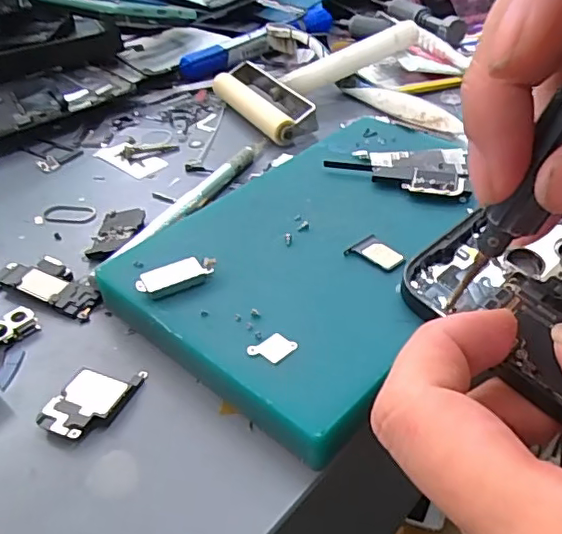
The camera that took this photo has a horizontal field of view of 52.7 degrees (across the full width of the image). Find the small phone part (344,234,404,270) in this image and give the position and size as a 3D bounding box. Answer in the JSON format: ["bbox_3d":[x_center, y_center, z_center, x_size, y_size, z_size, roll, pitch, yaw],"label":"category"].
[{"bbox_3d":[0.034,-0.005,0.202,0.013,0.004,0.018,-34,47,-28],"label":"small phone part"}]

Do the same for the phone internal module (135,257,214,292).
[{"bbox_3d":[-0.037,0.003,0.195,0.025,0.005,0.010,-20,42,-15],"label":"phone internal module"}]

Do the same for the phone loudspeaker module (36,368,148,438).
[{"bbox_3d":[-0.059,0.041,0.177,0.020,0.006,0.030,14,44,22],"label":"phone loudspeaker module"}]

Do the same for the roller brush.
[{"bbox_3d":[0.028,-0.122,0.345,0.120,0.027,0.087,-22,41,-21],"label":"roller brush"}]

